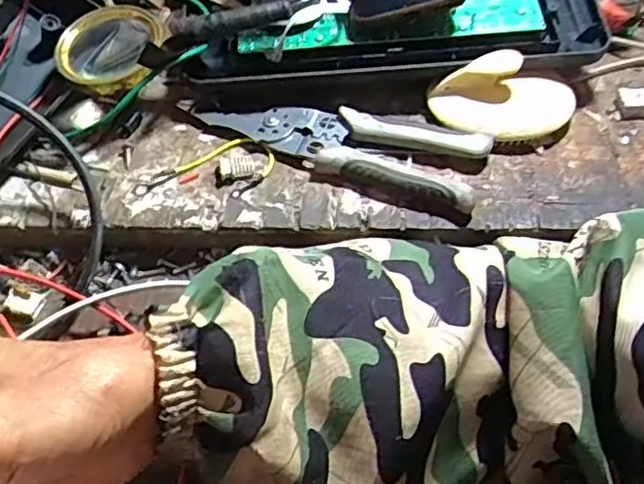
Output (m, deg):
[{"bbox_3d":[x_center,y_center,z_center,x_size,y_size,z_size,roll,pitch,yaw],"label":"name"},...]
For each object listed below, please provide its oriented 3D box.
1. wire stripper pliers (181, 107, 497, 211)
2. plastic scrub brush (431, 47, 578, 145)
[{"bbox_3d":[0.011,-0.068,0.426,0.187,0.013,0.056,17,57,11],"label":"wire stripper pliers"},{"bbox_3d":[0.124,-0.095,0.427,0.091,0.035,0.049,-10,56,-7],"label":"plastic scrub brush"}]

